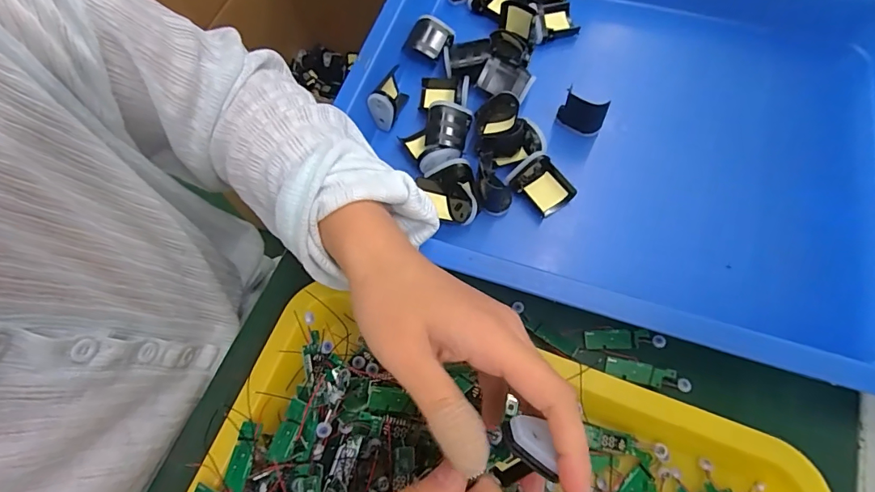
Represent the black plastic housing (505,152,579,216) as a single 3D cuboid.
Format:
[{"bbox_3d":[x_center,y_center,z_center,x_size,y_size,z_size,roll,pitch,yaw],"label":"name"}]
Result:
[{"bbox_3d":[0.079,-0.046,0.345,0.035,0.019,0.044,-40,71,-13],"label":"black plastic housing"}]

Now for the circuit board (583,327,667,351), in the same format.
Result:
[{"bbox_3d":[0.126,0.063,0.306,0.052,0.004,0.014,-3,67,2],"label":"circuit board"}]

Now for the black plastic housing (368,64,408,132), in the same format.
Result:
[{"bbox_3d":[-0.040,-0.122,0.373,0.022,0.036,0.040,13,52,7],"label":"black plastic housing"}]

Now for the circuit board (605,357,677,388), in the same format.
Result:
[{"bbox_3d":[0.133,0.083,0.297,0.042,0.005,0.013,12,68,8],"label":"circuit board"}]

